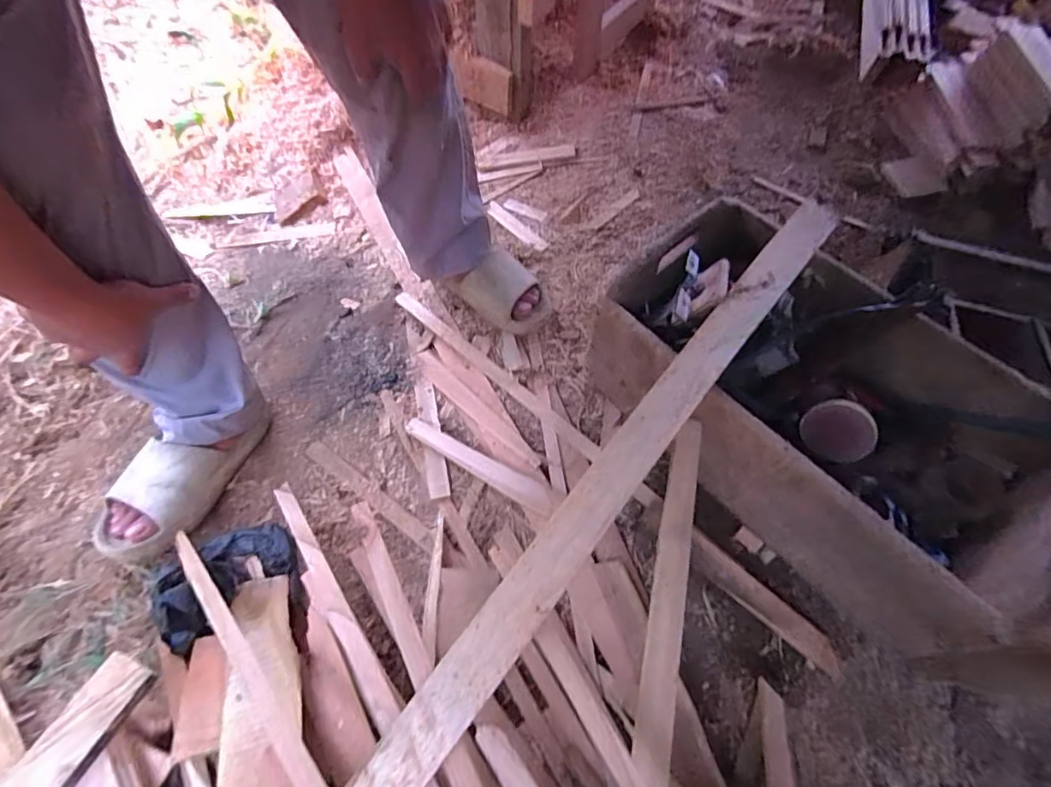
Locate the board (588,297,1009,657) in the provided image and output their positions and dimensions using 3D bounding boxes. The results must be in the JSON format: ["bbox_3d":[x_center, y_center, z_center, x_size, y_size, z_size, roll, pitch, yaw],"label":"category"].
[{"bbox_3d":[0.294,0.097,0.675,0.040,0.234,0.578,-37,73,-17],"label":"board"}]

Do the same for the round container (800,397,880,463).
[{"bbox_3d":[0.428,0.054,0.668,0.082,0.035,0.087,-30,59,23],"label":"round container"}]

